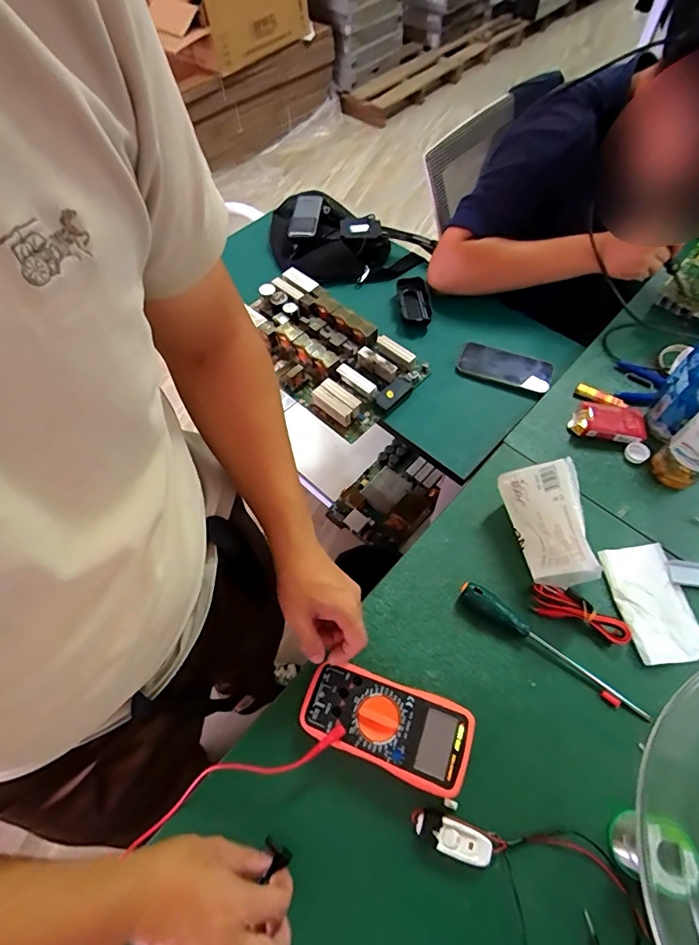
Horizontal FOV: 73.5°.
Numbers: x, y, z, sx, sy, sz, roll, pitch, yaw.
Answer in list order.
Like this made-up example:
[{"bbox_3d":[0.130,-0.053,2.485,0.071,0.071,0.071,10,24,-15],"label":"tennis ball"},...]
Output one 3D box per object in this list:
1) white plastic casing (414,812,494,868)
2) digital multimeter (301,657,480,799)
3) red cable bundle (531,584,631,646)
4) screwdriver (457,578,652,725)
[{"bbox_3d":[0.101,0.354,0.452,0.073,0.015,0.029,18,62,13],"label":"white plastic casing"},{"bbox_3d":[0.037,0.266,0.498,0.171,0.043,0.079,17,61,12],"label":"digital multimeter"},{"bbox_3d":[0.272,0.165,0.553,0.111,0.020,0.036,21,62,14],"label":"red cable bundle"},{"bbox_3d":[0.228,0.199,0.532,0.229,0.027,0.025,34,66,20],"label":"screwdriver"}]

